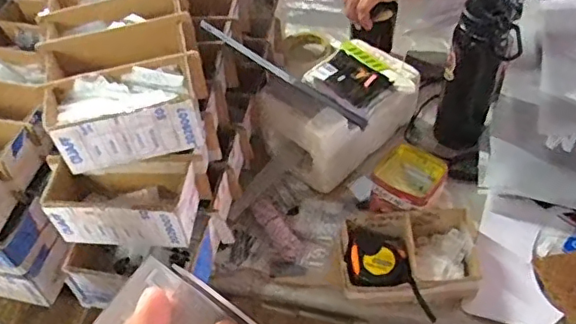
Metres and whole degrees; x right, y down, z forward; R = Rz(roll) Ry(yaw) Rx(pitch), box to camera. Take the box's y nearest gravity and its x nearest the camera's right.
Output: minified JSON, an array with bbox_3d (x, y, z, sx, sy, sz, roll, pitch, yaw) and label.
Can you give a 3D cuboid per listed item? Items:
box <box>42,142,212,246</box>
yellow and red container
[{"bbox_3d":[-0.184,0.040,0.651,0.174,0.072,0.089,1,50,7],"label":"box"},{"bbox_3d":[0.166,0.034,0.817,0.094,0.062,0.097,23,56,23],"label":"yellow and red container"}]

